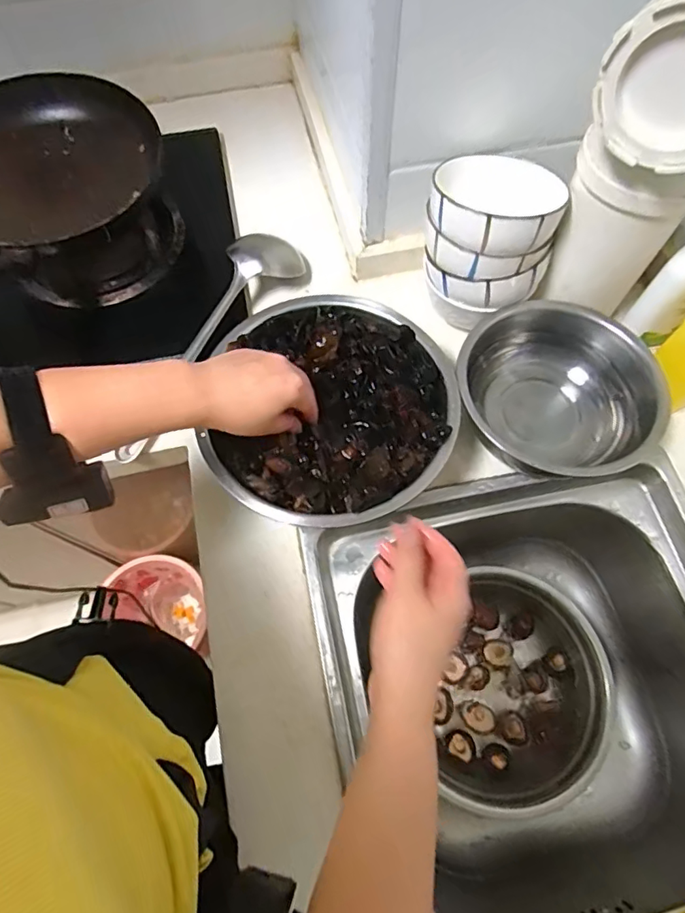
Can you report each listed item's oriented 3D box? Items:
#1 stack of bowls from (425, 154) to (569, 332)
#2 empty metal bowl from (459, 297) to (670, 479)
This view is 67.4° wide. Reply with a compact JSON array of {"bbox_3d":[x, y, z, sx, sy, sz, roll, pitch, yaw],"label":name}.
[{"bbox_3d":[0.152,-0.226,0.533,0.122,0.131,0.119,20,69,9],"label":"stack of bowls"},{"bbox_3d":[0.209,-0.059,0.529,0.166,0.095,0.191,-24,69,-8],"label":"empty metal bowl"}]

